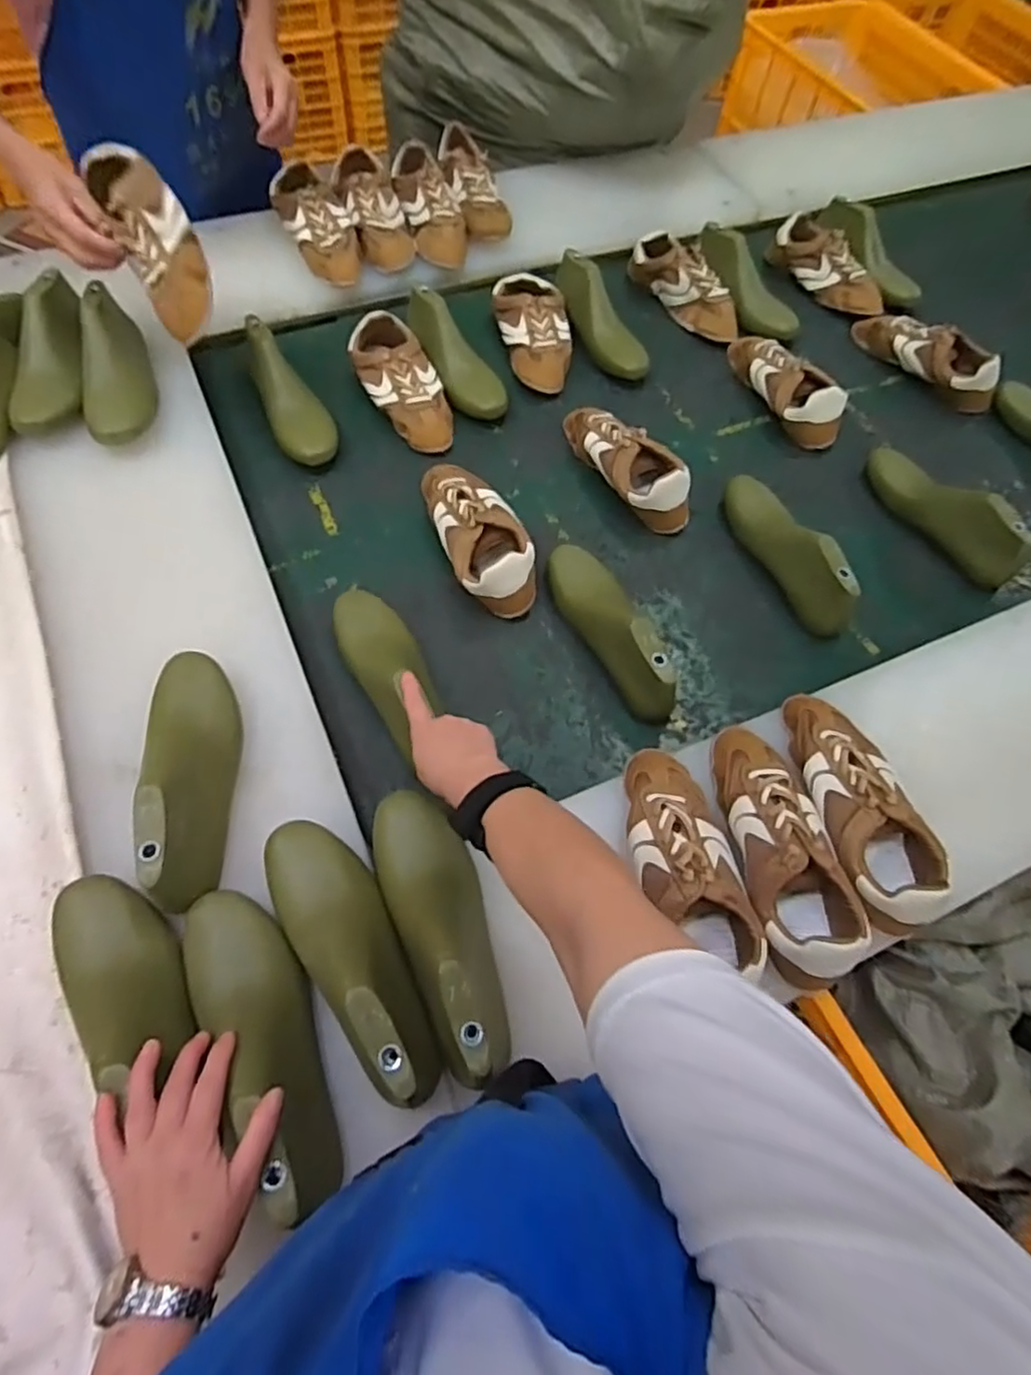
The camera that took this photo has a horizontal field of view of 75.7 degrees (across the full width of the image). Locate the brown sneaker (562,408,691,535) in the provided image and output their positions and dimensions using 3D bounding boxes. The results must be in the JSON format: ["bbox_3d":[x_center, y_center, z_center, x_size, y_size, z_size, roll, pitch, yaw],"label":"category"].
[{"bbox_3d":[0.150,-0.305,0.890,0.088,0.067,0.229,-25,68,-15],"label":"brown sneaker"}]

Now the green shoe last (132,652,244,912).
[{"bbox_3d":[-0.292,0.065,0.592,0.071,0.068,0.244,-13,65,-10],"label":"green shoe last"}]

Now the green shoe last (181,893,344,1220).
[{"bbox_3d":[-0.194,0.263,0.505,0.077,0.086,0.235,-26,60,-16],"label":"green shoe last"}]

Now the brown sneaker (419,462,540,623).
[{"bbox_3d":[-0.048,-0.193,0.814,0.094,0.065,0.233,-16,66,-12],"label":"brown sneaker"}]

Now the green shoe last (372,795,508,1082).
[{"bbox_3d":[-0.058,0.188,0.543,0.078,0.071,0.231,-21,67,-14],"label":"green shoe last"}]

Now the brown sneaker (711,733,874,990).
[{"bbox_3d":[0.243,0.141,0.612,0.084,0.078,0.226,-8,64,-8],"label":"brown sneaker"}]

